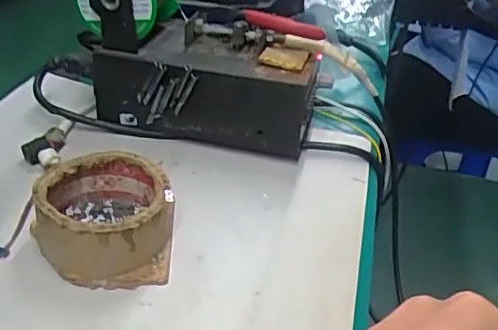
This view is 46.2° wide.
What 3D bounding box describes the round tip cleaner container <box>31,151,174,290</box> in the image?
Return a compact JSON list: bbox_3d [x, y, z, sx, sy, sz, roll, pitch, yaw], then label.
[{"bbox_3d":[-0.093,0.031,0.382,0.087,0.045,0.093,-3,35,-12],"label":"round tip cleaner container"}]

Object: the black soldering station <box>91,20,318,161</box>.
[{"bbox_3d":[-0.034,-0.064,0.501,0.176,0.079,0.085,14,35,12],"label":"black soldering station"}]

